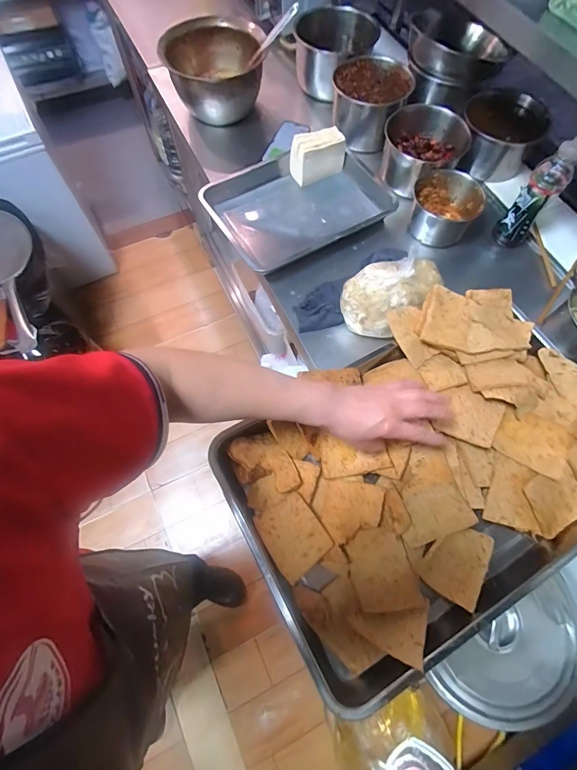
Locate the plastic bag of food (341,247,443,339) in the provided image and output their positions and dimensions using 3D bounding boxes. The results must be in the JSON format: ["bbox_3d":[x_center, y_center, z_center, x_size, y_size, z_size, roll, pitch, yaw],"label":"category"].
[{"bbox_3d":[0.193,-0.174,0.726,0.149,0.135,0.130,-37,73,-14],"label":"plastic bag of food"}]

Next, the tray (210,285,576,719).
[{"bbox_3d":[0.212,0.117,0.563,0.581,0.068,0.411,-31,72,-13],"label":"tray"}]

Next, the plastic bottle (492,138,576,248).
[{"bbox_3d":[0.515,-0.387,0.784,0.067,0.229,0.055,39,72,14],"label":"plastic bottle"}]

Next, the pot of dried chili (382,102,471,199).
[{"bbox_3d":[0.319,-0.558,0.902,0.190,0.127,0.187,15,68,5],"label":"pot of dried chili"}]

